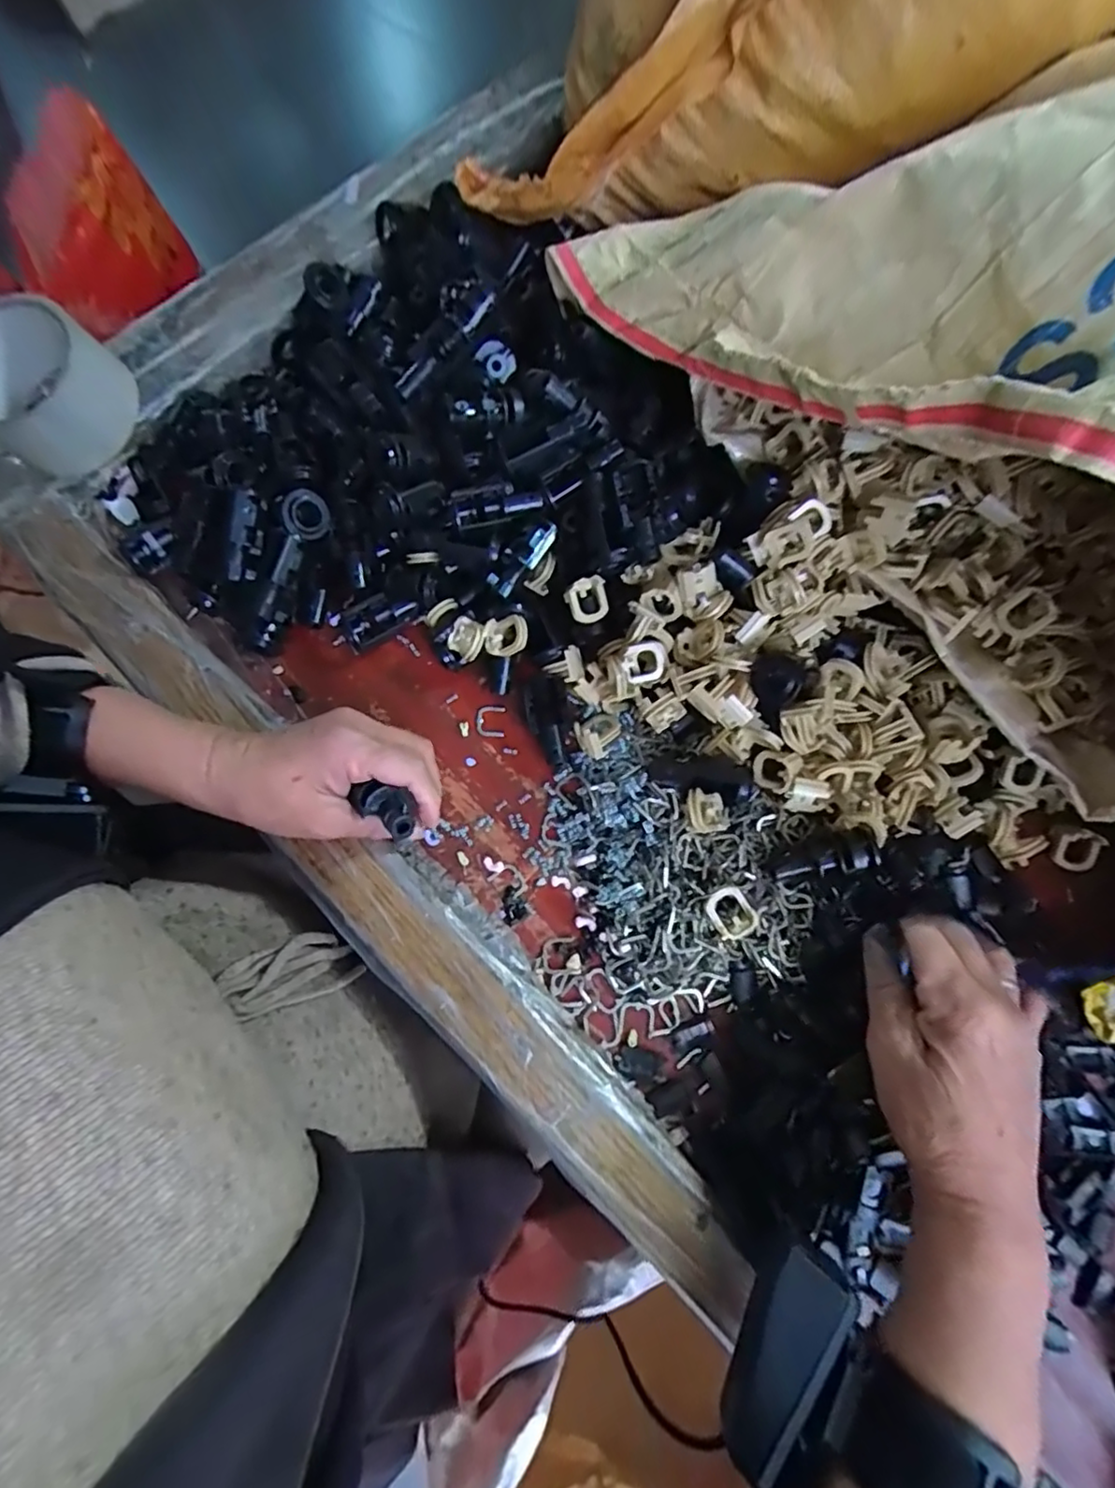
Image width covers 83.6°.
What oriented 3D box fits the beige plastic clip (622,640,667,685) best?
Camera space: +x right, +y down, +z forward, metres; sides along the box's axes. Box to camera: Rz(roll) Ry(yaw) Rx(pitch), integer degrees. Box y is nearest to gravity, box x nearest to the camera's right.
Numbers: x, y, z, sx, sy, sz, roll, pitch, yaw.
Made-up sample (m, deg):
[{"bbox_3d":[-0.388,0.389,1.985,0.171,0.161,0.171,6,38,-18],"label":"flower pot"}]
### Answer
[{"bbox_3d":[0.049,-0.046,0.353,0.027,0.017,0.020,-23,75,-5],"label":"beige plastic clip"}]

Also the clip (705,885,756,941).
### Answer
[{"bbox_3d":[0.091,0.089,0.329,0.021,0.011,0.026,-26,75,-6],"label":"clip"}]

